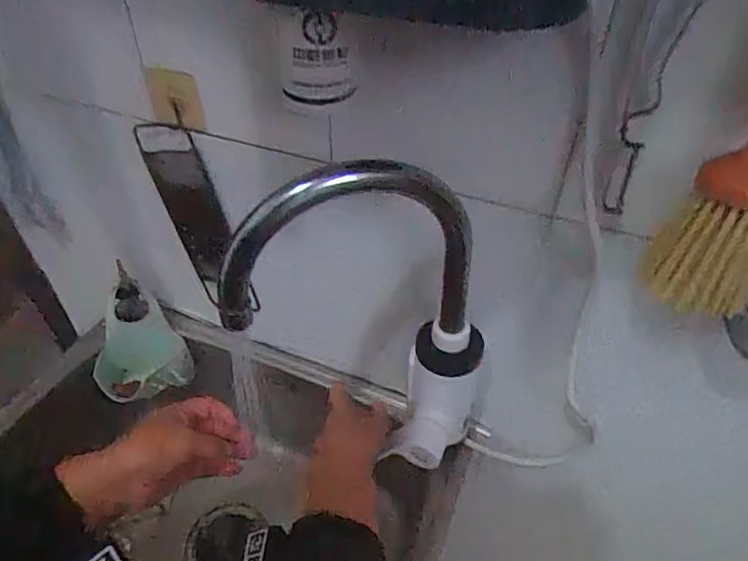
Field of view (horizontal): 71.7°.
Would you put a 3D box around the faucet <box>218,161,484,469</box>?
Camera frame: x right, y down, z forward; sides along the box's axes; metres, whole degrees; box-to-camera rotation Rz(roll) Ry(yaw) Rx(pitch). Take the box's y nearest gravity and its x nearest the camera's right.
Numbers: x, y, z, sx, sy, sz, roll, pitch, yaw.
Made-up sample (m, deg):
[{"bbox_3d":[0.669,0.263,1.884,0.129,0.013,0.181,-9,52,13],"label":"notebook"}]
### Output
[{"bbox_3d":[0.003,0.052,0.427,0.206,0.309,0.099,-14,46,-20],"label":"faucet"}]

